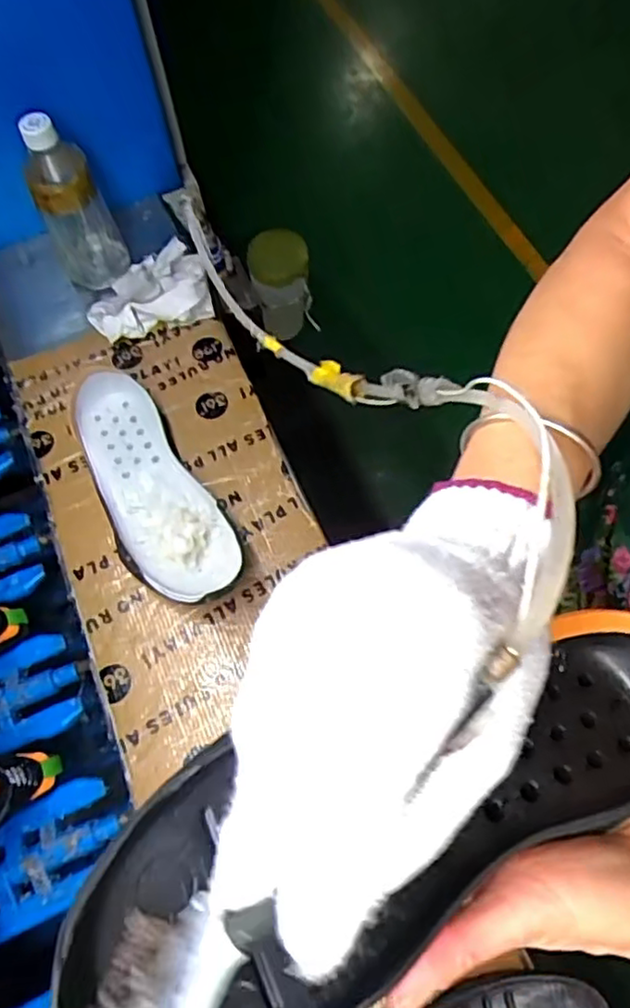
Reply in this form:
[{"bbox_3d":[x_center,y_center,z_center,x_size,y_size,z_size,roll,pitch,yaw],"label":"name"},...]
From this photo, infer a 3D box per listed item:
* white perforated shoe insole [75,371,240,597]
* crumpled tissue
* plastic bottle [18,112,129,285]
[{"bbox_3d":[-0.159,-0.014,0.632,0.090,0.046,0.254,-32,67,-12],"label":"white perforated shoe insole"},{"bbox_3d":[-0.189,-0.244,0.743,0.137,0.046,0.115,-16,65,-5],"label":"crumpled tissue"},{"bbox_3d":[-0.261,-0.325,0.710,0.073,0.187,0.081,-23,66,-9],"label":"plastic bottle"}]

